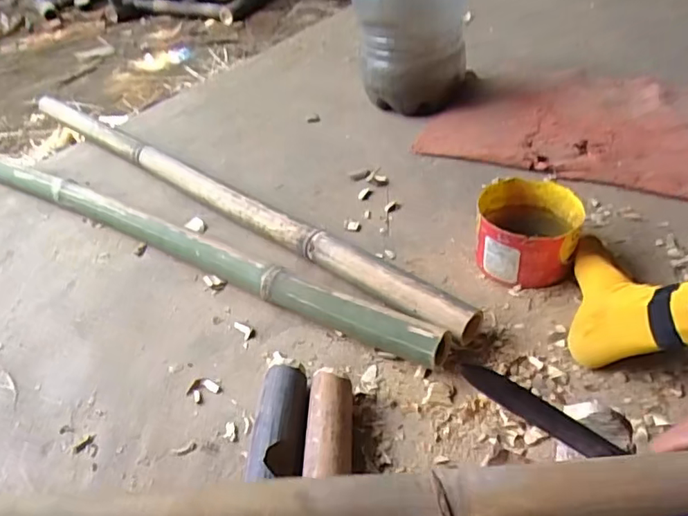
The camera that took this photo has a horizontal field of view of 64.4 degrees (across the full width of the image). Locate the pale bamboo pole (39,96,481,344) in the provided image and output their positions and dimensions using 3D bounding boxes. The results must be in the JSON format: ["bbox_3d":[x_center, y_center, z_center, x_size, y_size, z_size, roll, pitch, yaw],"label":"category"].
[{"bbox_3d":[-0.297,-0.158,1.066,1.266,0.051,0.054,29,51,33],"label":"pale bamboo pole"}]

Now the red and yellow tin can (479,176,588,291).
[{"bbox_3d":[0.274,-0.033,0.820,0.143,0.107,0.136,4,42,13],"label":"red and yellow tin can"}]

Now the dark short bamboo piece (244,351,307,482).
[{"bbox_3d":[-0.076,0.230,0.608,0.062,0.061,0.294,-2,41,4],"label":"dark short bamboo piece"}]

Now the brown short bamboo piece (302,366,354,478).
[{"bbox_3d":[-0.017,0.250,0.586,0.054,0.066,0.274,-3,41,5],"label":"brown short bamboo piece"}]

